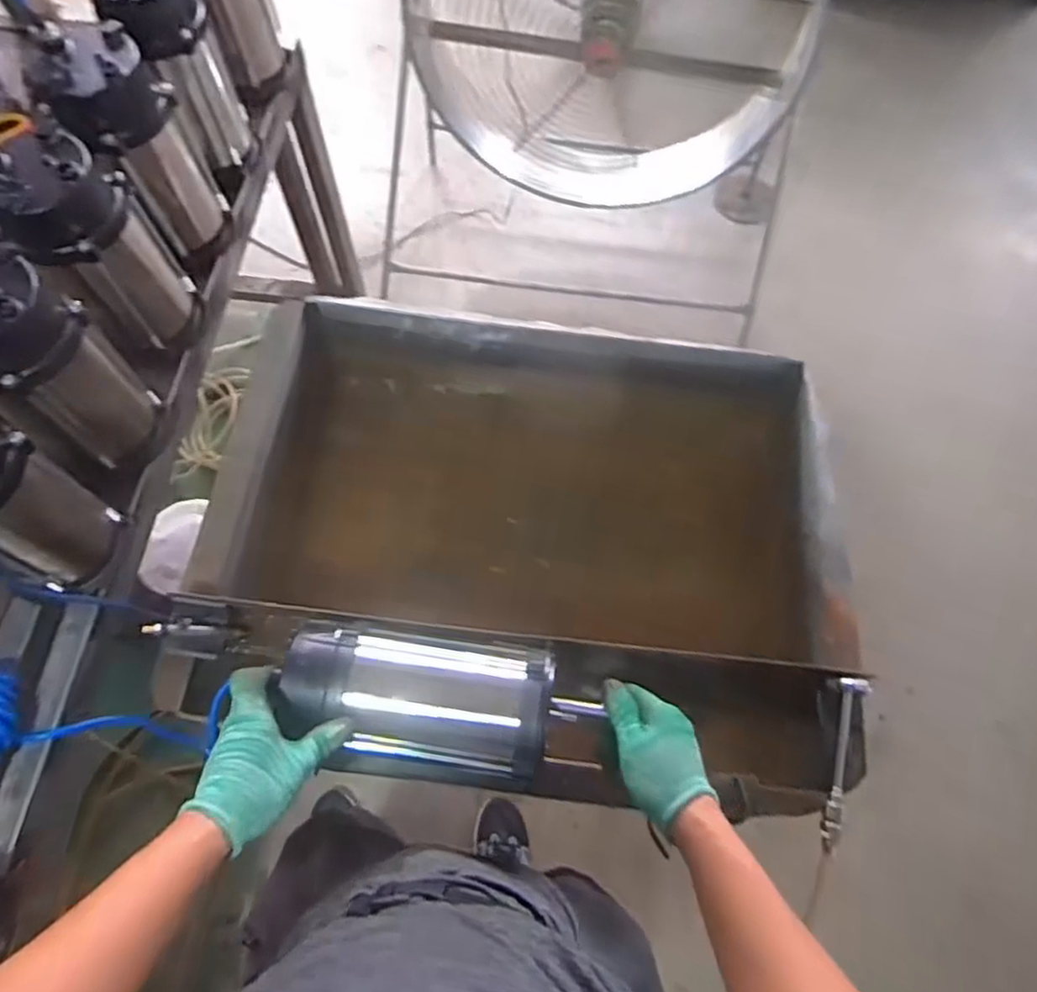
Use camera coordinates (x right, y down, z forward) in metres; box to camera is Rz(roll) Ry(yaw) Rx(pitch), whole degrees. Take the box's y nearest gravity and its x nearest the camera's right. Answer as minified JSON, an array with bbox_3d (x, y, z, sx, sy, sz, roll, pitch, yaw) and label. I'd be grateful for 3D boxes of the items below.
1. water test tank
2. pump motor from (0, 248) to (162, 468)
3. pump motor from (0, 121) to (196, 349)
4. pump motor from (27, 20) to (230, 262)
[{"bbox_3d":[0.010,0.055,0.903,0.767,0.271,0.600,7,68,2],"label":"water test tank"},{"bbox_3d":[-0.498,-0.135,0.715,0.108,0.238,0.117,22,69,7],"label":"pump motor"},{"bbox_3d":[-0.480,-0.279,0.776,0.129,0.238,0.114,-36,73,-14],"label":"pump motor"},{"bbox_3d":[-0.467,-0.423,0.836,0.128,0.251,0.110,-36,73,-14],"label":"pump motor"}]

